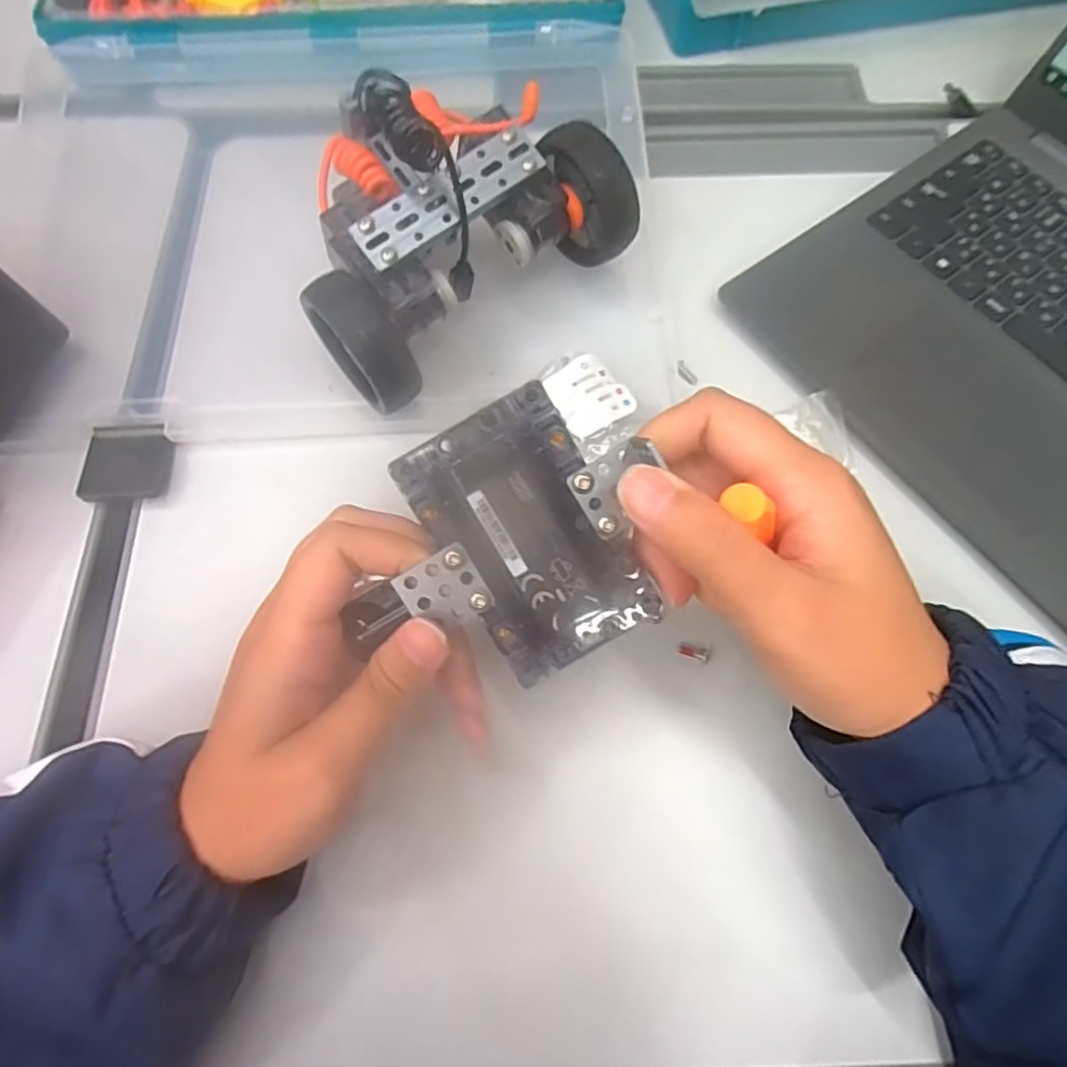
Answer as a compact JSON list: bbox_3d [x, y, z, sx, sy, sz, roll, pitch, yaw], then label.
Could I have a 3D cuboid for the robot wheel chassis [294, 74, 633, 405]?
[{"bbox_3d":[-0.047,-0.150,0.304,0.168,0.083,0.109,-39,72,-12],"label":"robot wheel chassis"}]

